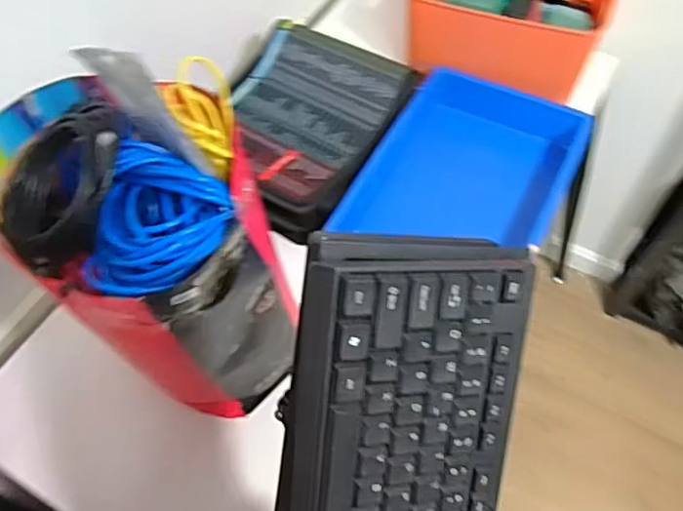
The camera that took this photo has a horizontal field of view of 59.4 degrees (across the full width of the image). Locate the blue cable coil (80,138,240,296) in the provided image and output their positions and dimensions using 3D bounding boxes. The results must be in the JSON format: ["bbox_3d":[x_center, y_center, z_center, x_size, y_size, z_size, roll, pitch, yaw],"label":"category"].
[{"bbox_3d":[-0.164,-0.028,0.550,0.121,0.050,0.148,11,58,9],"label":"blue cable coil"}]

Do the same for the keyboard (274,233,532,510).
[{"bbox_3d":[0.029,0.189,0.365,0.140,0.401,0.026,0,13,-20],"label":"keyboard"}]

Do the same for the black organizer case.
[{"bbox_3d":[-0.086,-0.236,1.048,0.322,0.069,0.393,25,61,17],"label":"black organizer case"}]

